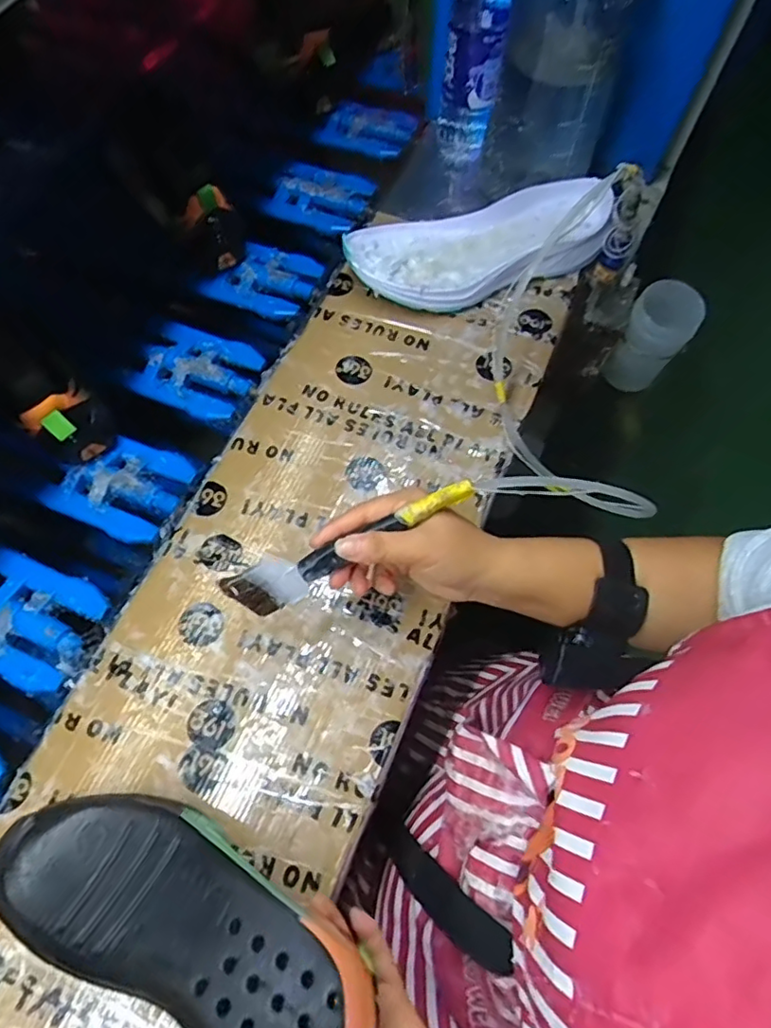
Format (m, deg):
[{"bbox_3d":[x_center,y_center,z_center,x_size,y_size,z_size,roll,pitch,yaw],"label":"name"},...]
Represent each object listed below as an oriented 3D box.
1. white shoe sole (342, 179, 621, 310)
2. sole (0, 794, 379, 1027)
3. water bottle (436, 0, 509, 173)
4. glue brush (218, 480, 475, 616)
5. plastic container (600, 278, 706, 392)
[{"bbox_3d":[0.093,-0.264,0.593,0.263,0.063,0.107,-15,67,-8],"label":"white shoe sole"},{"bbox_3d":[-0.120,0.235,0.345,0.242,0.045,0.088,13,65,24],"label":"sole"},{"bbox_3d":[0.091,-0.462,0.585,0.055,0.220,0.066,-15,67,-8],"label":"water bottle"},{"bbox_3d":[-0.024,0.021,0.389,0.175,0.009,0.035,-27,101,4],"label":"glue brush"},{"bbox_3d":[0.320,-0.206,0.711,0.072,0.122,0.077,32,73,16],"label":"plastic container"}]

